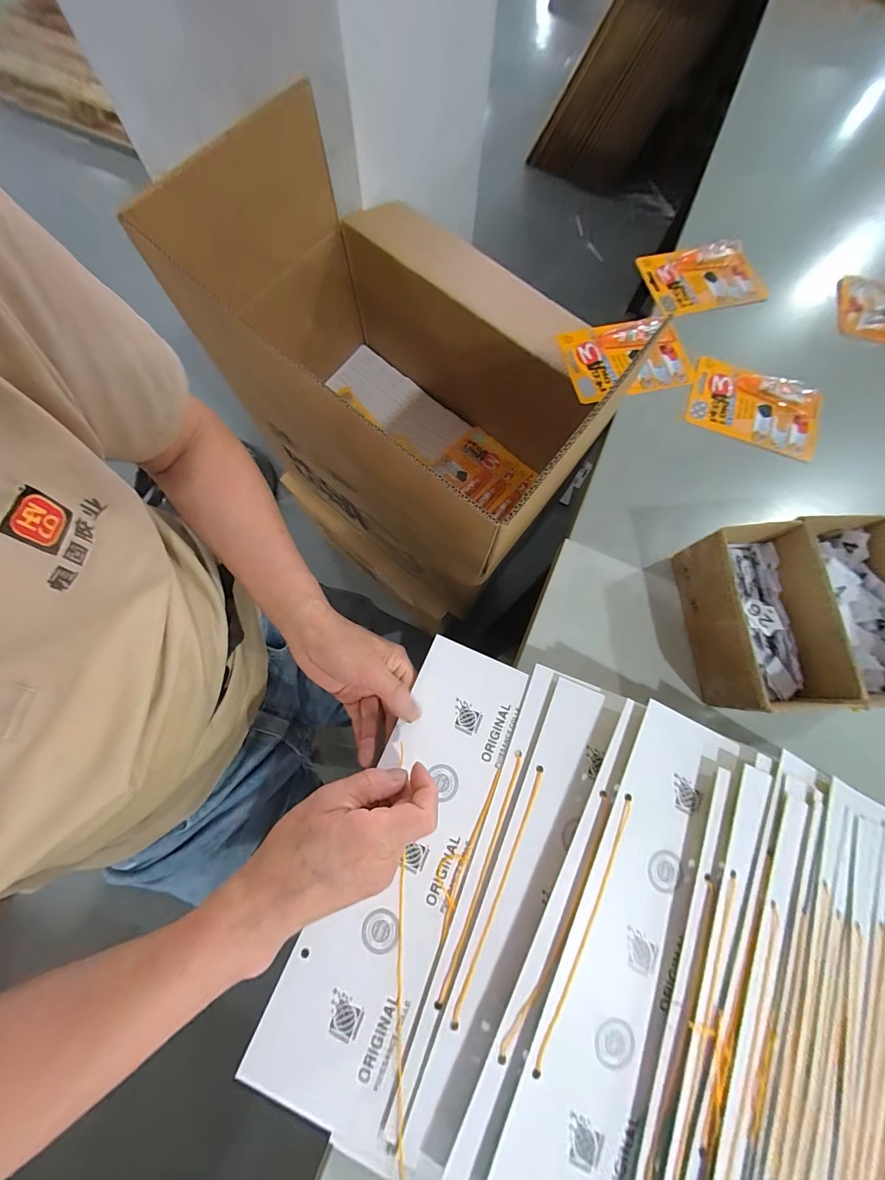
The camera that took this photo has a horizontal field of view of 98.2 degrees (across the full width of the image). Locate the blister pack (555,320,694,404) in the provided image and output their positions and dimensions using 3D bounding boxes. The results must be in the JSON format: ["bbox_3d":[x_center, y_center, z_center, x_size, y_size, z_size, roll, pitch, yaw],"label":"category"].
[{"bbox_3d":[0.235,-0.295,0.477,0.152,0.020,0.097,-9,75,-5],"label":"blister pack"}]

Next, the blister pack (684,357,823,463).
[{"bbox_3d":[0.385,-0.225,0.468,0.159,0.022,0.084,23,75,4],"label":"blister pack"}]

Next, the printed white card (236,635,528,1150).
[{"bbox_3d":[-0.028,0.204,0.302,0.098,0.007,0.323,22,74,5],"label":"printed white card"}]

